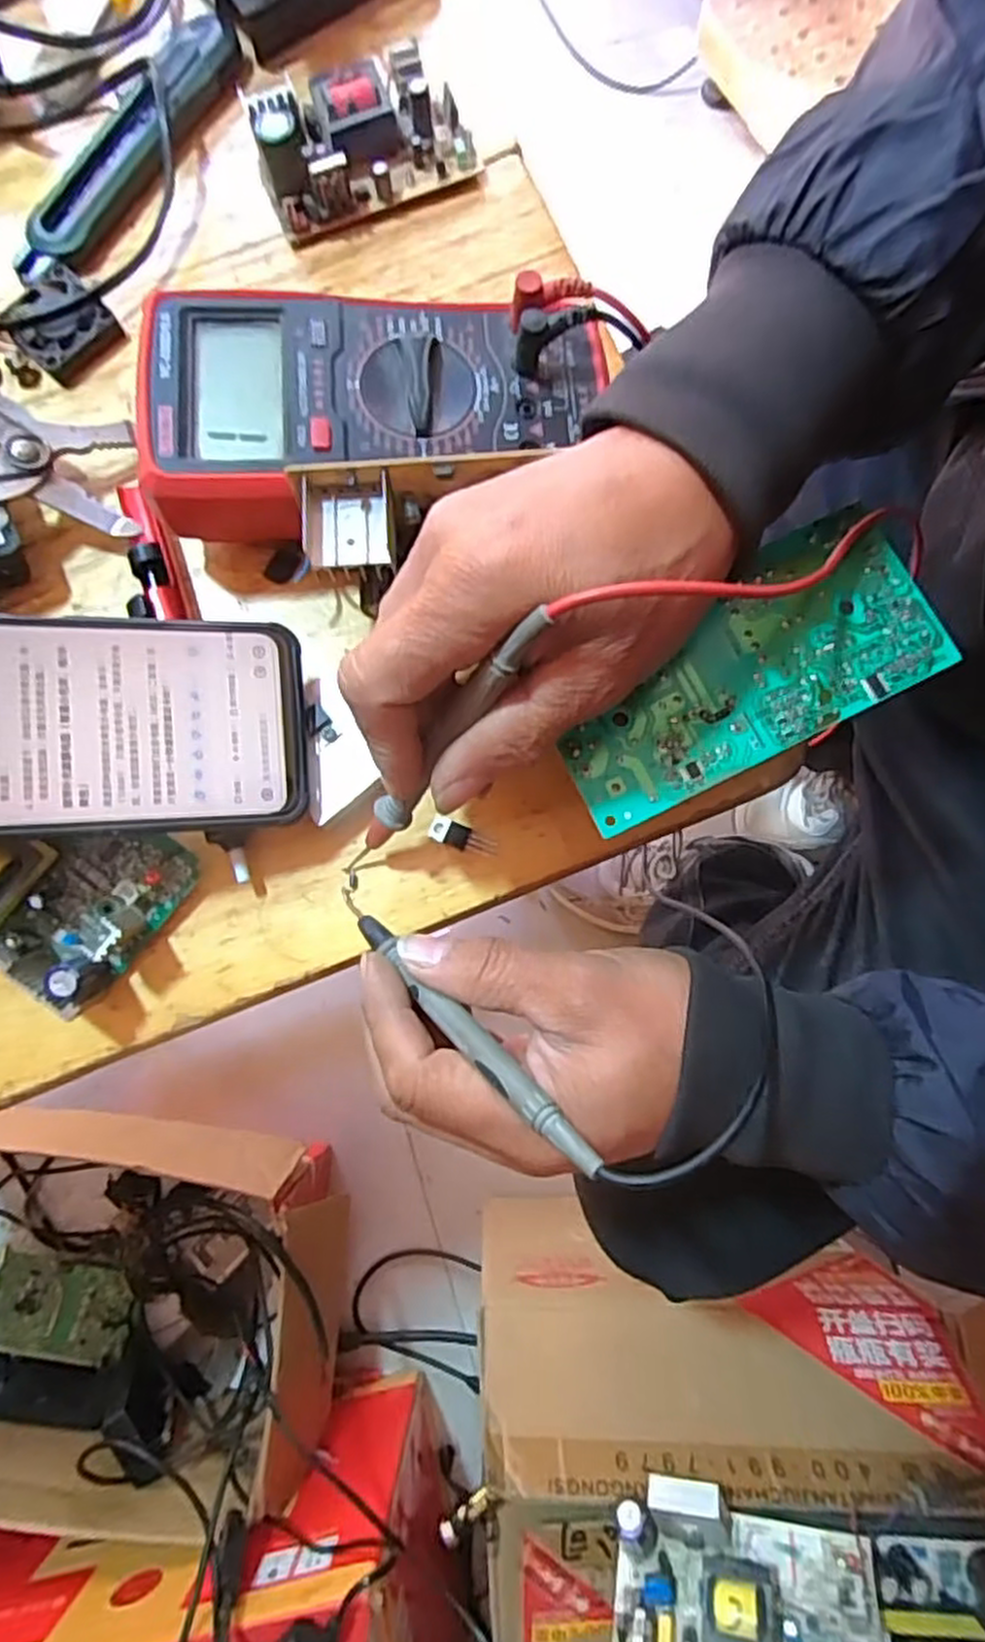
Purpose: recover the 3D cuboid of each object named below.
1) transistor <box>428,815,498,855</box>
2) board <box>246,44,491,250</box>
[{"bbox_3d":[-0.012,0.006,0.312,0.028,0.004,0.010,20,81,5],"label":"transistor"},{"bbox_3d":[-0.060,-0.314,0.354,0.095,0.033,0.050,-24,80,-3],"label":"board"}]

